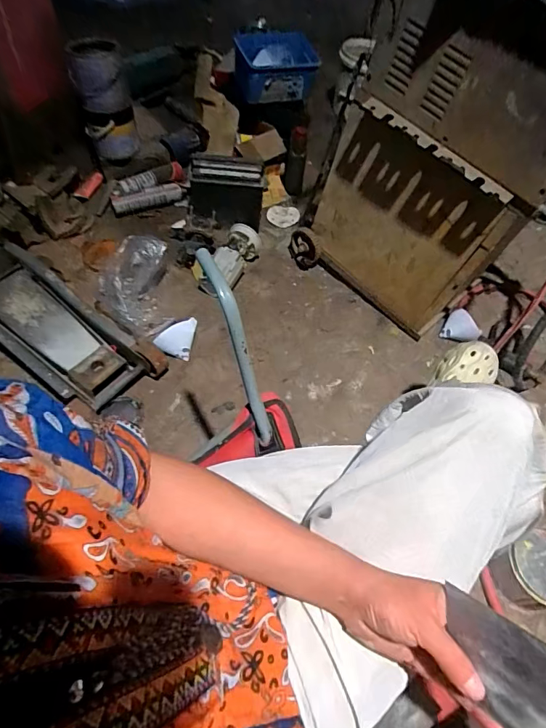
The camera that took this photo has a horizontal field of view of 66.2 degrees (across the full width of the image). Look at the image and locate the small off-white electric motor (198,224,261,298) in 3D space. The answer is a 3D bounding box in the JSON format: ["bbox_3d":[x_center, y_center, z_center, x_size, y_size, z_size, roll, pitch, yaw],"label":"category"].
[{"bbox_3d":[-0.132,-0.319,1.308,0.101,0.110,0.252,27,70,14],"label":"small off-white electric motor"}]

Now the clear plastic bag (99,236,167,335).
[{"bbox_3d":[-0.387,-0.243,1.184,0.135,0.164,0.265,19,56,7],"label":"clear plastic bag"}]

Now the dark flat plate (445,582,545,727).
[{"bbox_3d":[0.175,0.228,0.297,0.006,0.076,0.114,4,7,-39],"label":"dark flat plate"}]

